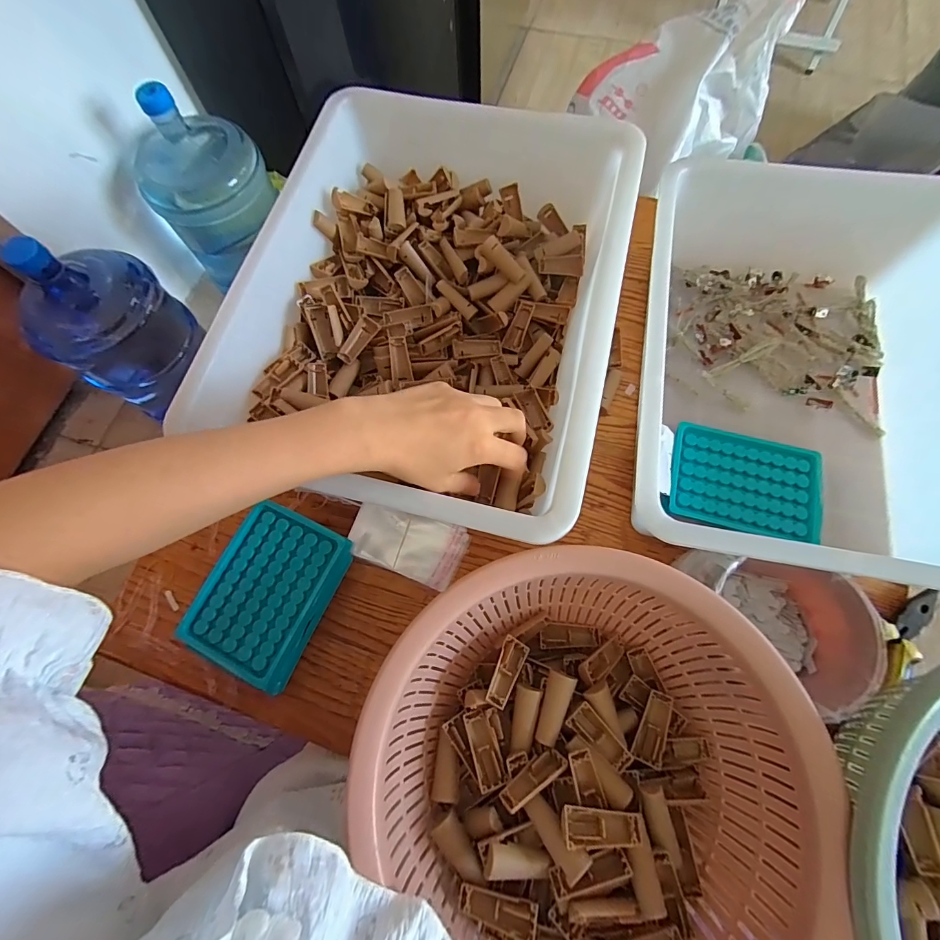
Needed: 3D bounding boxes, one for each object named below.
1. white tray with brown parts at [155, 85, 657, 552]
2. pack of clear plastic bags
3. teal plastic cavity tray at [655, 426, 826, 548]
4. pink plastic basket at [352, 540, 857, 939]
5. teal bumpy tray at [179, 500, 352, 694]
[{"bbox_3d":[-0.032,-0.163,0.416,0.319,0.100,0.412,14,73,5],"label":"white tray with brown parts"},{"bbox_3d":[-0.061,0.069,0.416,0.110,0.010,0.060,20,74,7],"label":"pack of clear plastic bags"},{"bbox_3d":[0.257,0.014,0.408,0.136,0.019,0.096,13,73,5],"label":"teal plastic cavity tray"},{"bbox_3d":[0.078,0.195,0.294,0.274,0.094,0.252,0,72,1],"label":"pink plastic basket"},{"bbox_3d":[-0.179,0.108,0.385,0.098,0.037,0.136,24,74,9],"label":"teal bumpy tray"}]

